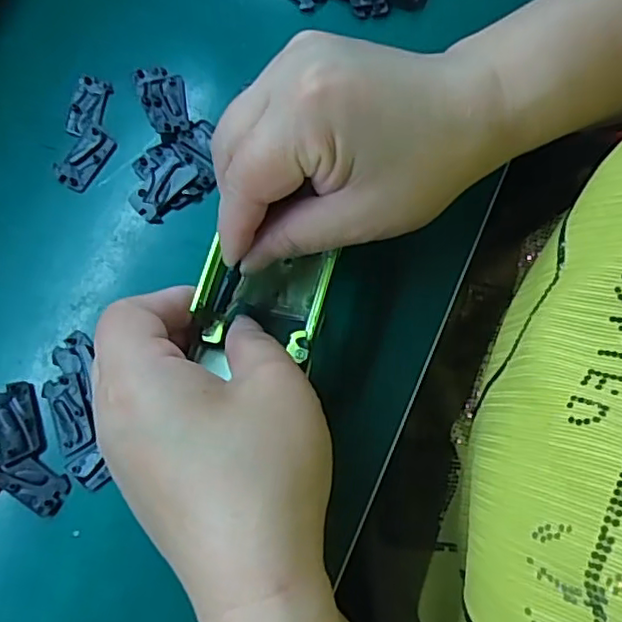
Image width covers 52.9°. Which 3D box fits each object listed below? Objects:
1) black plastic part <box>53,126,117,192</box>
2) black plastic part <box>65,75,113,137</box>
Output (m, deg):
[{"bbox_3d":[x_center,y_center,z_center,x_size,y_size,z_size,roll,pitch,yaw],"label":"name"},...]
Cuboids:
[{"bbox_3d":[-0.113,-0.076,0.313,0.019,0.004,0.032,28,78,8],"label":"black plastic part"},{"bbox_3d":[-0.115,-0.104,0.321,0.017,0.004,0.033,13,76,4],"label":"black plastic part"}]

